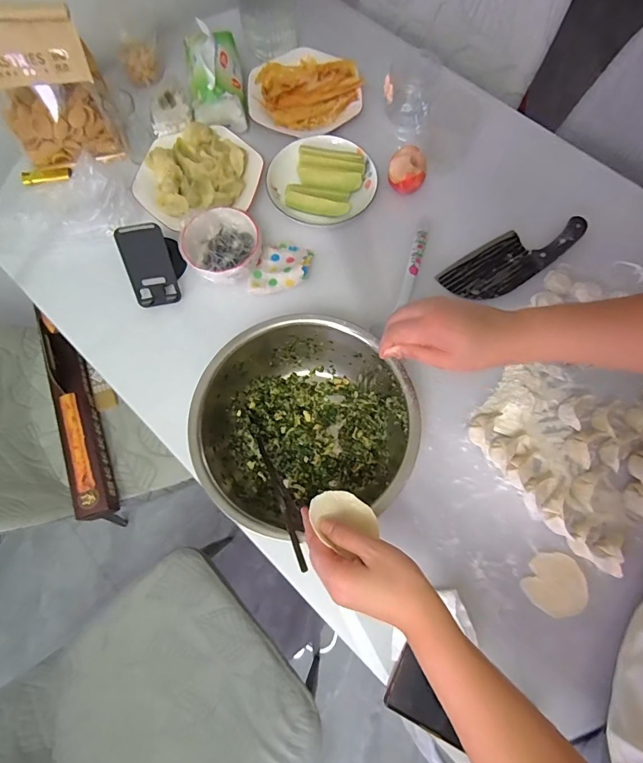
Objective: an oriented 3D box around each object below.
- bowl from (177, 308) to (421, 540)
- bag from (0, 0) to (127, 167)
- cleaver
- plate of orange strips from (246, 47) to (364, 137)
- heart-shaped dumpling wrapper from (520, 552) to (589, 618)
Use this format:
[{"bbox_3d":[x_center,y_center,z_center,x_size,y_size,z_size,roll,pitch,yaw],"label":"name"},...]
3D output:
[{"bbox_3d":[-0.021,0.050,0.523,0.253,0.098,0.239,0,73,0],"label":"bowl"},{"bbox_3d":[-0.421,-0.451,0.630,0.174,0.189,0.101,-23,74,-6],"label":"bag"},{"bbox_3d":[0.307,-0.201,0.646,0.235,0.021,0.088,-33,75,-9],"label":"cleaver"},{"bbox_3d":[-0.033,-0.520,0.729,0.190,0.030,0.199,0,73,0],"label":"plate of orange strips"},{"bbox_3d":[0.296,0.254,0.511,0.076,0.005,0.072,0,73,0],"label":"heart-shaped dumpling wrapper"}]

